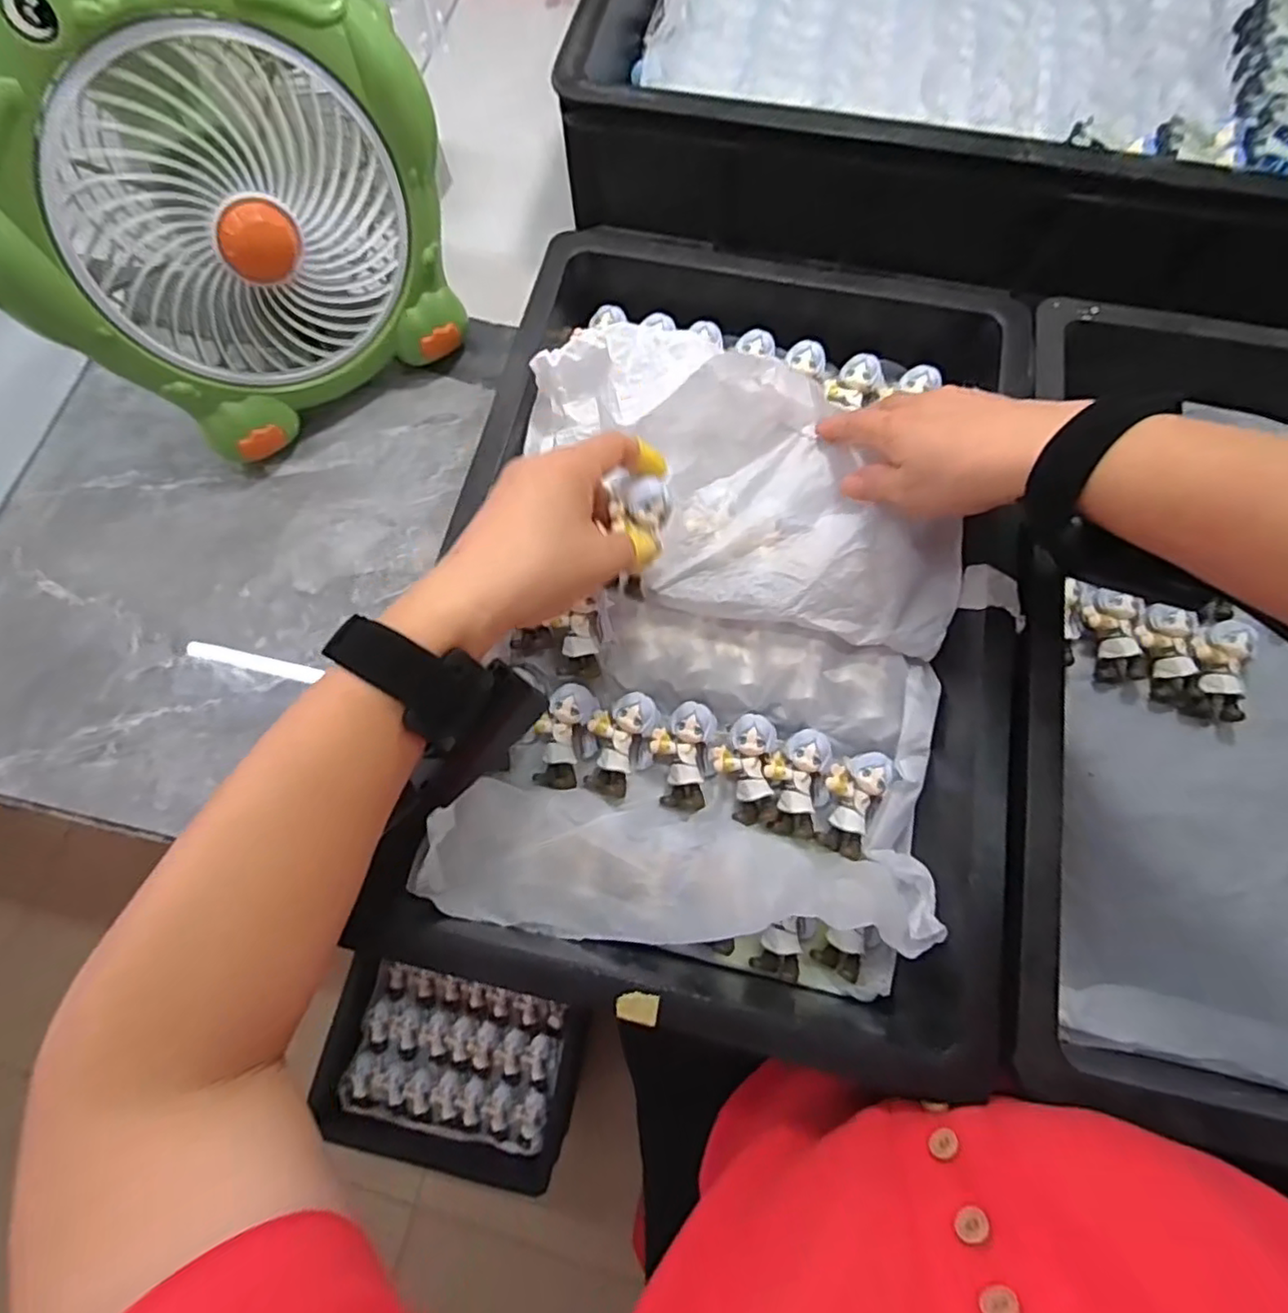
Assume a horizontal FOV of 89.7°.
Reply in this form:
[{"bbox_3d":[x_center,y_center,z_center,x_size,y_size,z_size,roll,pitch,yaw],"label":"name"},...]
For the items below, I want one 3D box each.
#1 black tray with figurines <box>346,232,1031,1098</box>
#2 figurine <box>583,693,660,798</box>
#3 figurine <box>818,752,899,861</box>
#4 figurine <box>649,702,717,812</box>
[{"bbox_3d":[0.060,-0.036,0.386,0.283,0.092,0.446,11,73,4],"label":"black tray with figurines"},{"bbox_3d":[-0.014,0.054,0.397,0.038,0.023,0.061,11,73,4],"label":"figurine"},{"bbox_3d":[0.123,0.085,0.386,0.033,0.019,0.062,26,74,8],"label":"figurine"},{"bbox_3d":[0.024,0.061,0.394,0.037,0.023,0.062,3,72,2],"label":"figurine"}]

